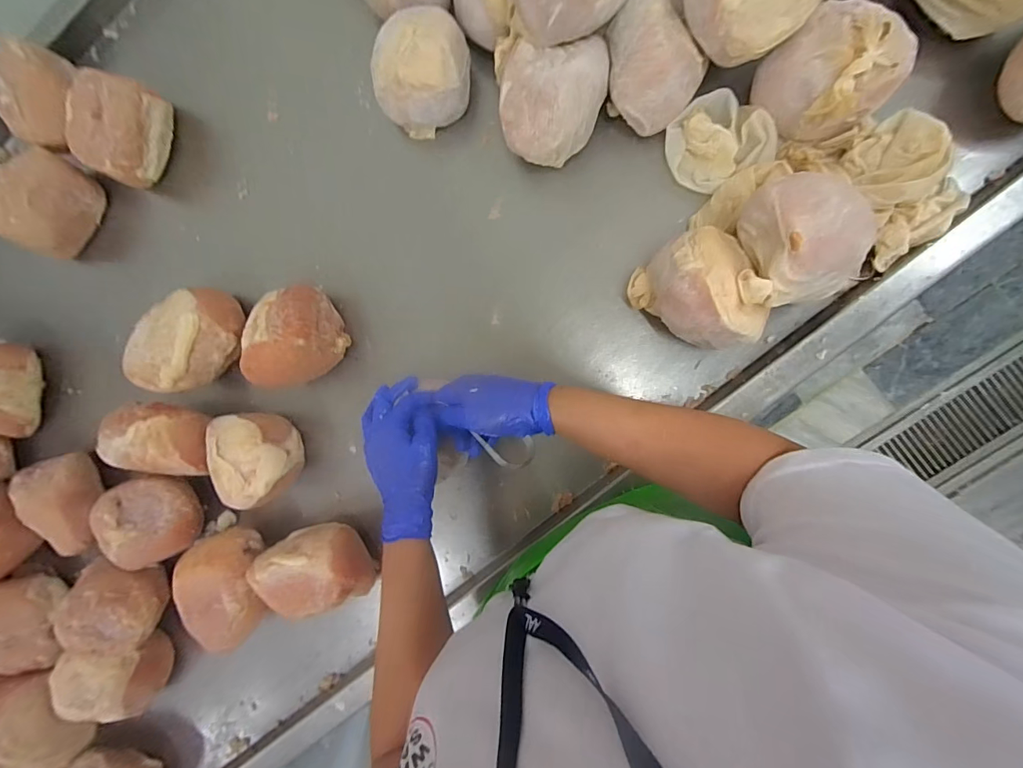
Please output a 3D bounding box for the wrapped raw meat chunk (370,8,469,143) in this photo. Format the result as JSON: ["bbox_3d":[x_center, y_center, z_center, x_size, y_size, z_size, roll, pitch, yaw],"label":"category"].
[{"bbox_3d":[-0.113,-0.392,0.556,0.119,0.085,0.113,-11,89,9],"label":"wrapped raw meat chunk"}]

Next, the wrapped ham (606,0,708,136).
[{"bbox_3d":[0.156,-0.367,0.497,0.101,0.075,0.129,-22,87,9],"label":"wrapped ham"}]

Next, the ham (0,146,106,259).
[{"bbox_3d":[-0.669,-0.259,0.629,0.085,0.086,0.139,35,96,7],"label":"ham"}]

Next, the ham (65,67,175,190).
[{"bbox_3d":[-0.543,-0.351,0.616,0.113,0.085,0.129,24,94,8],"label":"ham"}]

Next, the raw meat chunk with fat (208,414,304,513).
[{"bbox_3d":[-0.345,0.097,0.592,0.090,0.077,0.123,-23,87,9],"label":"raw meat chunk with fat"}]

